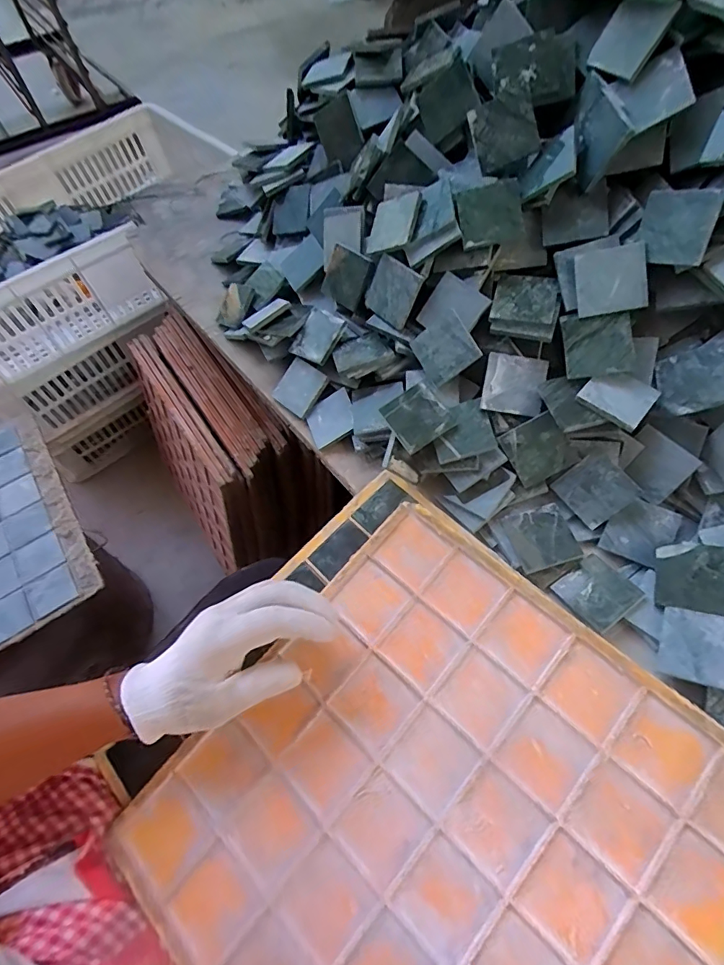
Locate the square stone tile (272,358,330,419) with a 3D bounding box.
[{"bbox_3d":[-0.063,-0.096,0.485,0.048,0.005,0.049,38,102,20],"label":"square stone tile"}]

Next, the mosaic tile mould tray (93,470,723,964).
[{"bbox_3d":[0.036,0.205,0.315,0.325,0.034,0.360,-41,66,-18],"label":"mosaic tile mould tray"}]

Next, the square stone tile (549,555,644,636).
[{"bbox_3d":[0.184,0.085,0.373,0.049,0.004,0.049,-35,53,-10],"label":"square stone tile"}]

